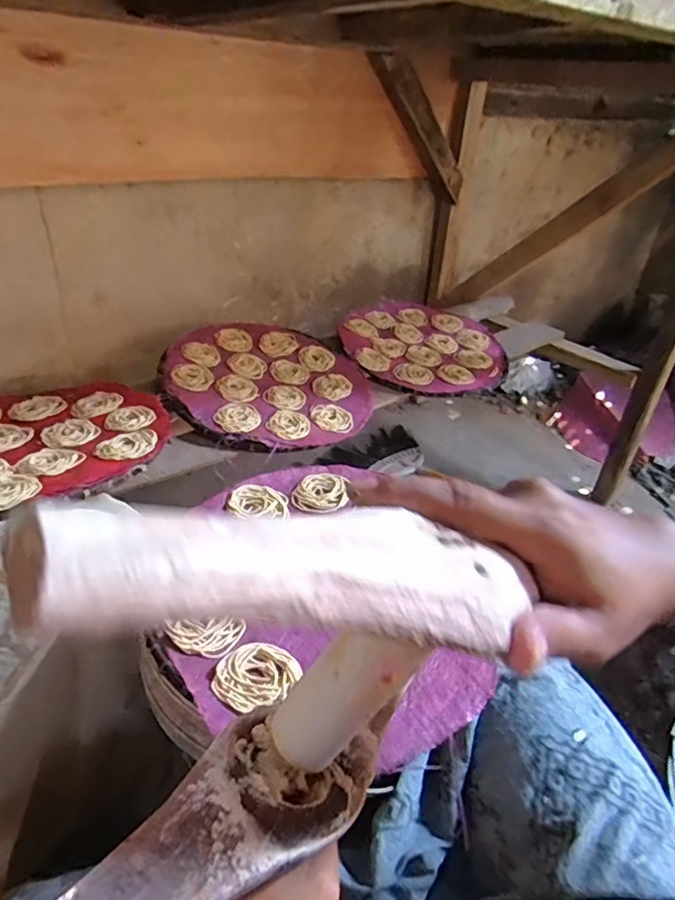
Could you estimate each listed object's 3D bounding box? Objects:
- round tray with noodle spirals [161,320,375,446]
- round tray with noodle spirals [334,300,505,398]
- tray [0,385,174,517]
[{"bbox_3d":[-0.120,-0.120,0.928,0.345,0.019,0.351,8,43,-8],"label":"round tray with noodle spirals"},{"bbox_3d":[0.180,-0.223,1.120,0.344,0.026,0.351,6,43,-5],"label":"round tray with noodle spirals"},{"bbox_3d":[-0.396,-0.008,0.680,0.338,0.040,0.318,2,33,-2],"label":"tray"}]

